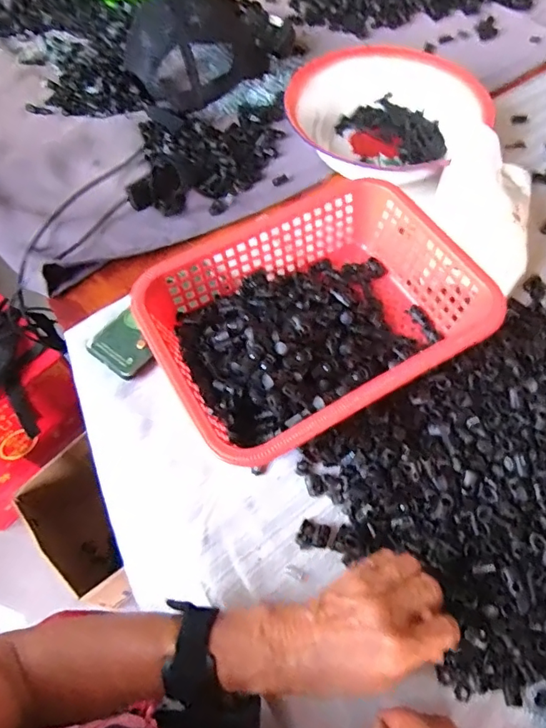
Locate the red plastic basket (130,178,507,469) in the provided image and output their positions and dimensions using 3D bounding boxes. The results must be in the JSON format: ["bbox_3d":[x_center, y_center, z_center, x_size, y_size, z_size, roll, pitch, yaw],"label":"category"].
[{"bbox_3d":[0.041,-0.042,0.480,0.294,0.076,0.216,-28,63,-11],"label":"red plastic basket"}]

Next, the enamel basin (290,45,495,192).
[{"bbox_3d":[0.161,-0.346,0.664,0.236,0.069,0.233,-1,61,3],"label":"enamel basin"}]

